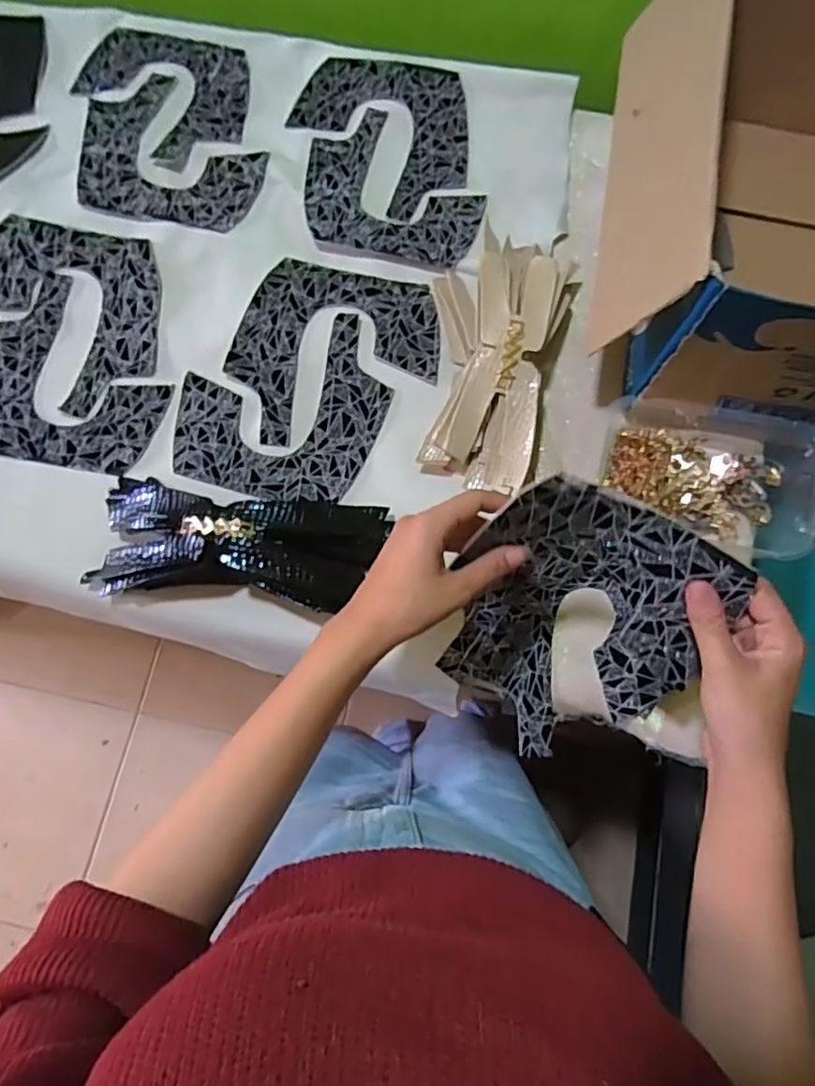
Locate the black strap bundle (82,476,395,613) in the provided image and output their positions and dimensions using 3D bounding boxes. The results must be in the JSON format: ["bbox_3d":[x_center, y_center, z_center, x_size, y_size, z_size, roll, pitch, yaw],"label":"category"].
[{"bbox_3d":[-0.143,0.002,0.508,0.234,0.071,0.102,8,81,2],"label":"black strap bundle"}]

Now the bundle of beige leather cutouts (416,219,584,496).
[{"bbox_3d":[0.073,-0.174,0.544,0.123,0.052,0.244,18,81,4],"label":"bundle of beige leather cutouts"}]

